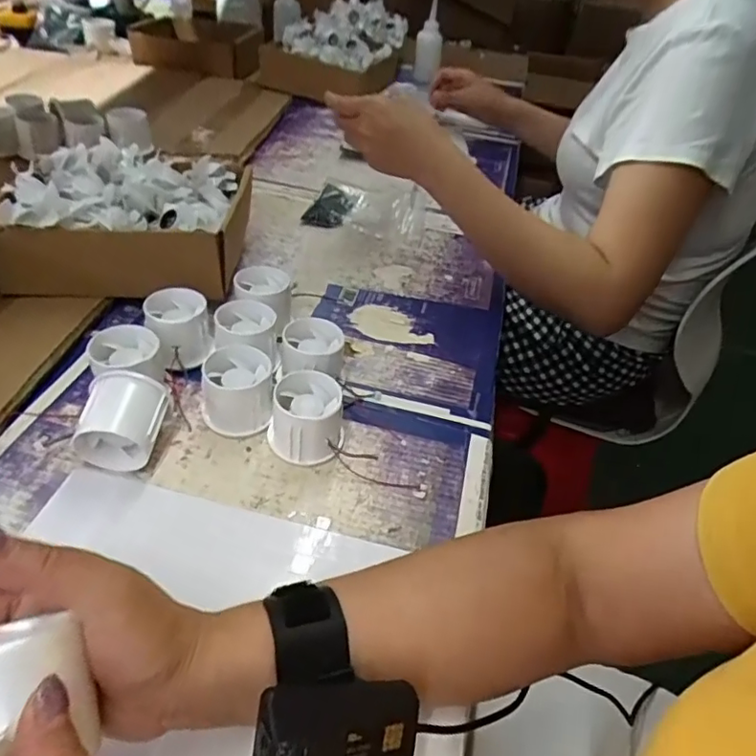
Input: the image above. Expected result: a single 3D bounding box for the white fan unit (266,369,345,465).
[{"bbox_3d":[-0.055,0.031,0.430,0.054,0.050,0.053,4,42,-4],"label":"white fan unit"}]

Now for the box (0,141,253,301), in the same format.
[{"bbox_3d":[-0.241,-0.154,0.557,0.209,0.085,0.184,4,42,-3],"label":"box"}]

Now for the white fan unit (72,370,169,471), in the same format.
[{"bbox_3d":[-0.183,0.033,0.400,0.056,0.056,0.051,6,42,-1],"label":"white fan unit"}]

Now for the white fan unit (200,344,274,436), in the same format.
[{"bbox_3d":[-0.111,0.010,0.441,0.054,0.052,0.049,-5,43,-13],"label":"white fan unit"}]

